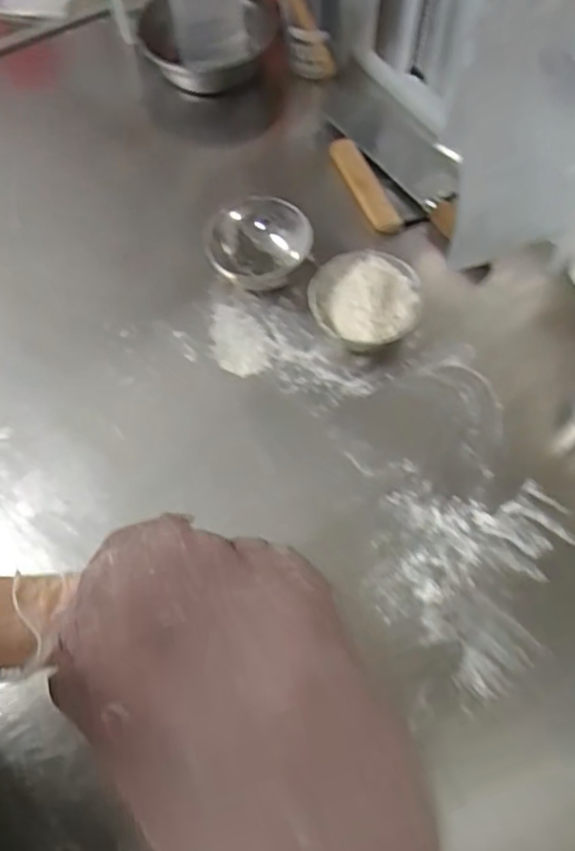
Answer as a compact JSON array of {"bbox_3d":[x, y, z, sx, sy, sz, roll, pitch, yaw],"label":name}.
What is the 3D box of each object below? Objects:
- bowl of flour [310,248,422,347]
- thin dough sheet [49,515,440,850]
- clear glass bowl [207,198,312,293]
[{"bbox_3d":[0.081,-0.129,0.669,0.109,0.060,0.101,-1,64,1],"label":"bowl of flour"},{"bbox_3d":[-0.005,0.229,0.416,0.180,0.066,0.363,-31,85,-12],"label":"thin dough sheet"},{"bbox_3d":[-0.029,-0.200,0.699,0.105,0.070,0.097,-1,64,2],"label":"clear glass bowl"}]

